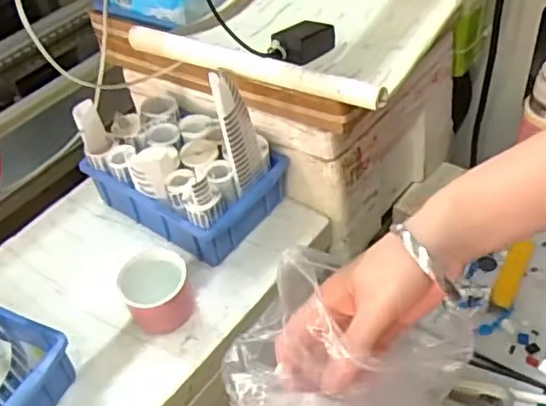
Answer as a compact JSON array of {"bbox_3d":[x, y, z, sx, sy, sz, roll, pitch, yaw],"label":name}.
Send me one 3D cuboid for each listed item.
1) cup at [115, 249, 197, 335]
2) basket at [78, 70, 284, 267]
[{"bbox_3d":[-0.108,0.084,0.593,0.061,0.055,0.063,-15,44,-8],"label":"cup"},{"bbox_3d":[-0.096,-0.058,0.651,0.182,0.176,0.126,26,53,29],"label":"basket"}]

